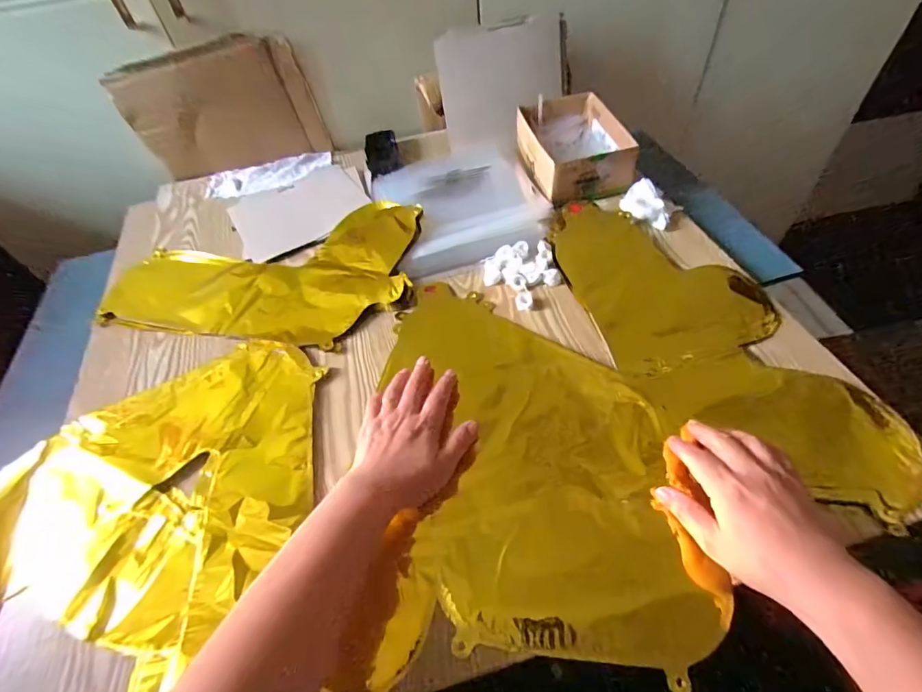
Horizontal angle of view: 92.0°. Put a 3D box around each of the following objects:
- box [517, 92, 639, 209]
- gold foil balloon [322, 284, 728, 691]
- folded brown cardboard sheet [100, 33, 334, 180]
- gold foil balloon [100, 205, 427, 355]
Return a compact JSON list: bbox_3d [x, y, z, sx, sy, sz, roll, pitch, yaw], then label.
[{"bbox_3d":[0.170,-0.313,0.697,0.139,0.058,0.215,-14,51,-5],"label":"box"},{"bbox_3d":[0.055,0.092,0.424,0.269,0.033,0.386,0,52,7],"label":"gold foil balloon"},{"bbox_3d":[-0.390,-0.393,0.742,0.291,0.172,0.038,-14,51,-5],"label":"folded brown cardboard sheet"},{"bbox_3d":[-0.264,-0.109,0.597,0.394,0.029,0.232,5,52,10],"label":"gold foil balloon"}]

